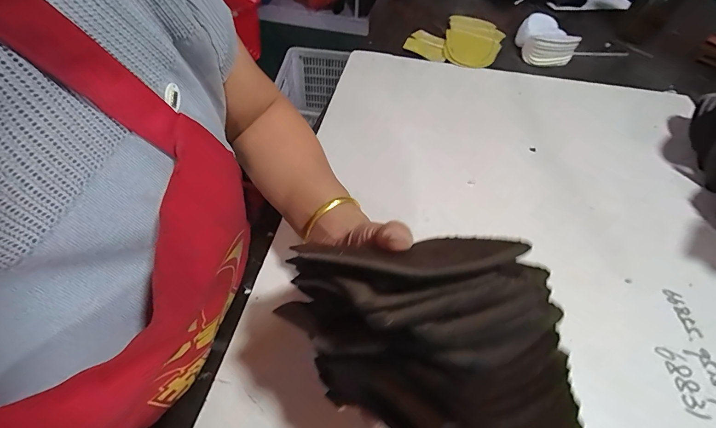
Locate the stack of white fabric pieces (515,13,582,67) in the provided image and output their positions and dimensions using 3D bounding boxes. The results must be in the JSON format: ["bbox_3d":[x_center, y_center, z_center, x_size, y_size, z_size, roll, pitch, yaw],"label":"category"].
[{"bbox_3d":[0.341,-0.320,0.645,0.081,0.044,0.101,-16,56,-15],"label":"stack of white fabric pieces"}]

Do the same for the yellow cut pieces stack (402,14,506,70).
[{"bbox_3d":[0.193,-0.326,0.664,0.147,0.016,0.175,38,63,17],"label":"yellow cut pieces stack"}]

